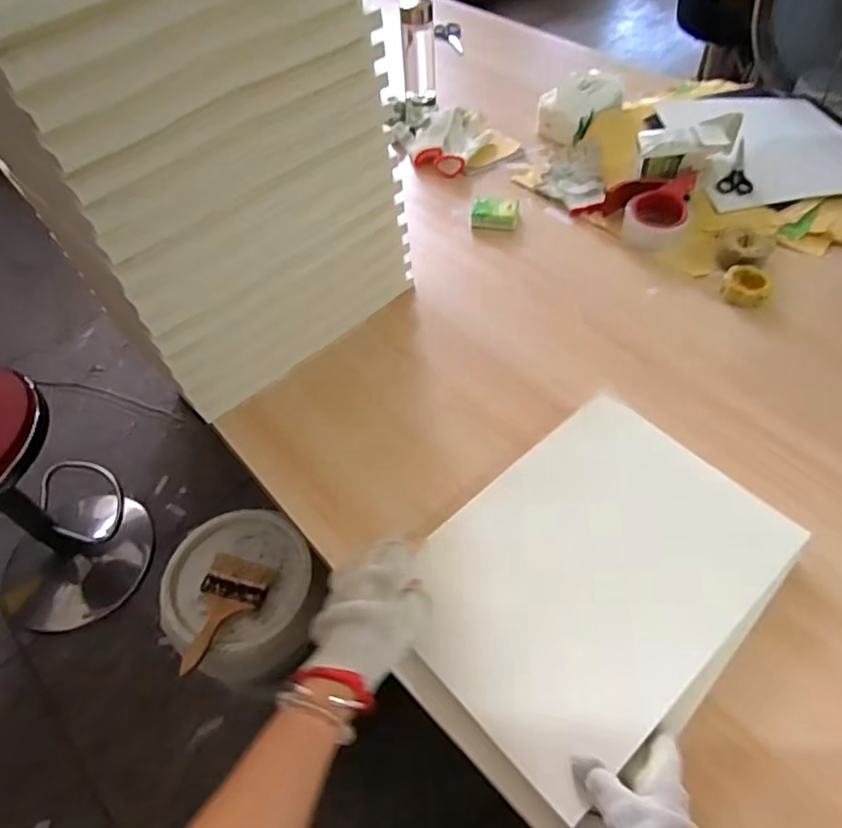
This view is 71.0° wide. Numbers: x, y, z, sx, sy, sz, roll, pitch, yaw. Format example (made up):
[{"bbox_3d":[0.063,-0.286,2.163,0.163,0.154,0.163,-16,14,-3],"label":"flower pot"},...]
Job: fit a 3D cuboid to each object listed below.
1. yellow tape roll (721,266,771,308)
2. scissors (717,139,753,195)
[{"bbox_3d":[0.469,-0.184,0.851,0.063,0.021,0.065,-3,54,4],"label":"yellow tape roll"},{"bbox_3d":[0.542,-0.417,0.996,0.051,0.018,0.131,20,59,19],"label":"scissors"}]

